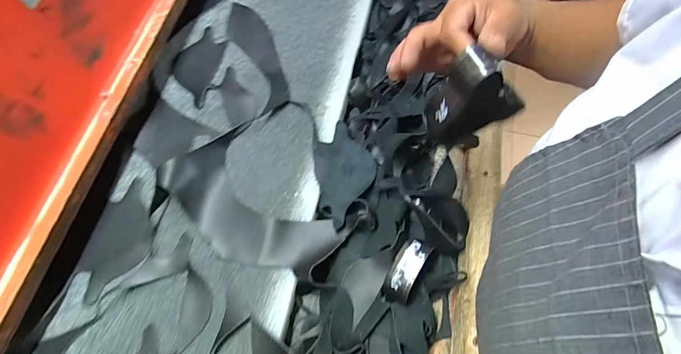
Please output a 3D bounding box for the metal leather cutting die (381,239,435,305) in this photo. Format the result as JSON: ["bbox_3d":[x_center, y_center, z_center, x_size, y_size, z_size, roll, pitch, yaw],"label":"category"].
[{"bbox_3d":[0.077,0.108,0.426,0.032,0.019,0.079,27,69,13],"label":"metal leather cutting die"}]

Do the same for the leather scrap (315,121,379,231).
[{"bbox_3d":[0.007,-0.007,0.492,0.079,0.012,0.153,-9,61,6],"label":"leather scrap"}]

